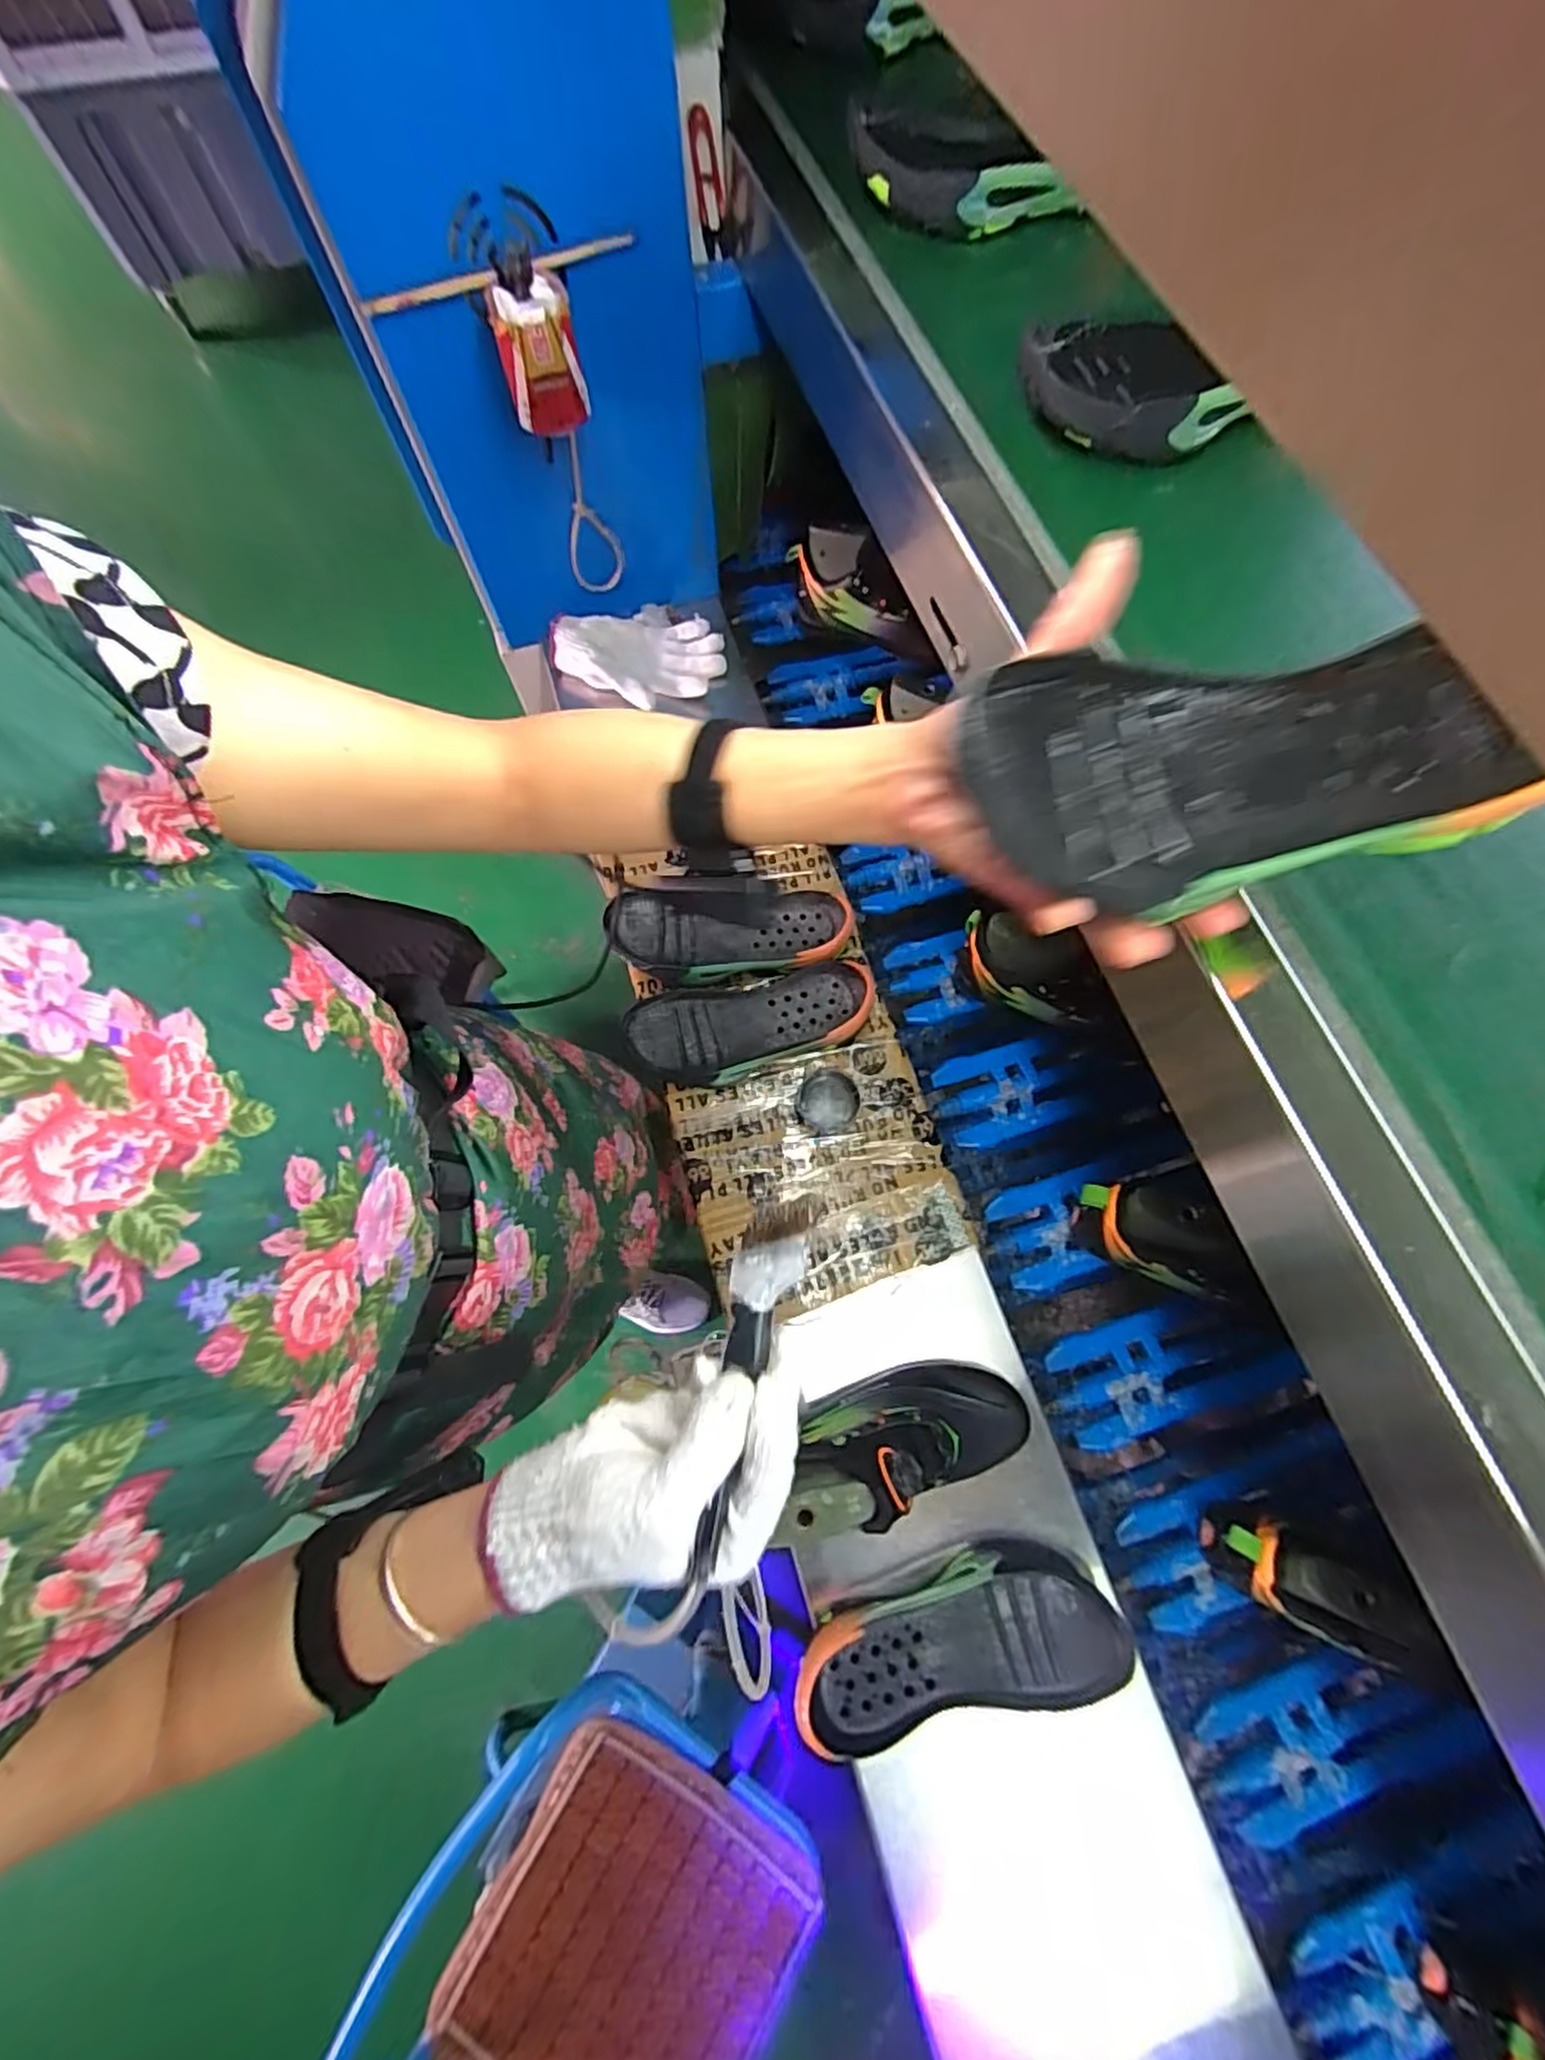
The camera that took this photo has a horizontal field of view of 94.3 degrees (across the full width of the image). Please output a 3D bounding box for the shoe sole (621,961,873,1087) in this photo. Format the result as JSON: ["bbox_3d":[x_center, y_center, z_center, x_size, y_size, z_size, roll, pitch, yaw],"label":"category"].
[{"bbox_3d":[-0.021,-0.004,0.696,0.234,0.034,0.094,-10,70,-1],"label":"shoe sole"}]

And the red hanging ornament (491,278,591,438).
[{"bbox_3d":[-0.198,-0.575,0.616,0.065,0.087,0.052,-12,70,-2],"label":"red hanging ornament"}]

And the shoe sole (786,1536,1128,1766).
[{"bbox_3d":[0.140,0.462,0.540,0.245,0.045,0.099,-9,70,-1],"label":"shoe sole"}]

